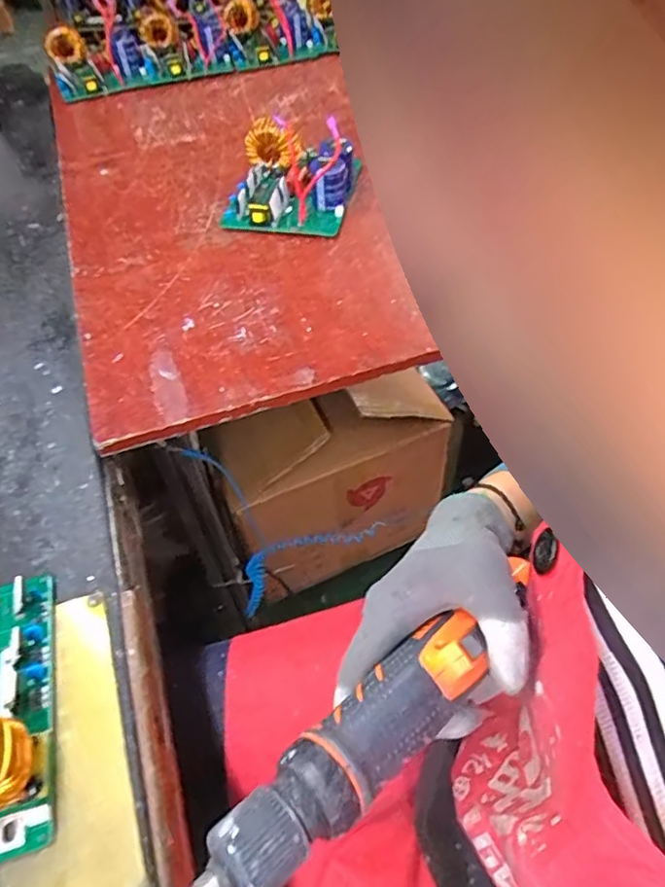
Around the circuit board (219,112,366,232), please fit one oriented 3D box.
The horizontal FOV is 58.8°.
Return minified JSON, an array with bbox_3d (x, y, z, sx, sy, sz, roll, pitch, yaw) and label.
[{"bbox_3d":[-0.042,-0.273,0.597,0.127,0.059,0.126,5,54,8],"label":"circuit board"}]

